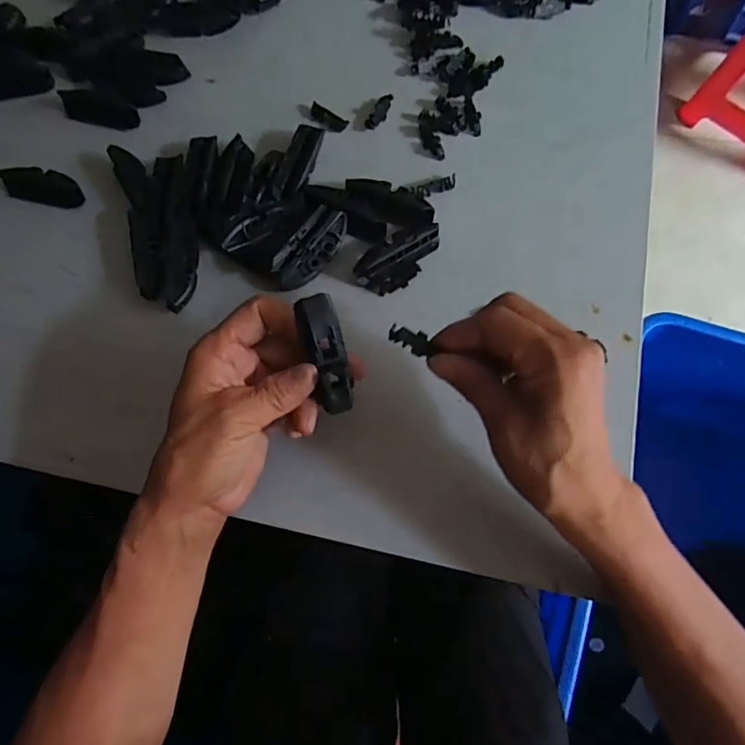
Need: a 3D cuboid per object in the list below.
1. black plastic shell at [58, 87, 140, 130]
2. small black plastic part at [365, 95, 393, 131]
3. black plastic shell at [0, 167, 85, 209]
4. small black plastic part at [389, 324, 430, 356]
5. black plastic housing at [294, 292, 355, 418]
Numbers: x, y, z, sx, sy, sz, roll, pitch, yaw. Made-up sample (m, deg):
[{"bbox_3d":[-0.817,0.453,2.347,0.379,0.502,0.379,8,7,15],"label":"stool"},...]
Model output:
[{"bbox_3d":[-0.227,-0.220,0.423,0.072,0.009,0.029,20,77,7],"label":"black plastic shell"},{"bbox_3d":[0.007,-0.214,0.416,0.012,0.007,0.034,33,89,11],"label":"small black plastic part"},{"bbox_3d":[-0.260,-0.148,0.399,0.065,0.012,0.026,13,76,5],"label":"black plastic shell"},{"bbox_3d":[0.020,-0.018,0.274,0.022,0.005,0.013,24,74,-12],"label":"small black plastic part"},{"bbox_3d":[-0.024,-0.007,0.273,0.021,0.012,0.069,-12,117,-2],"label":"black plastic housing"}]

